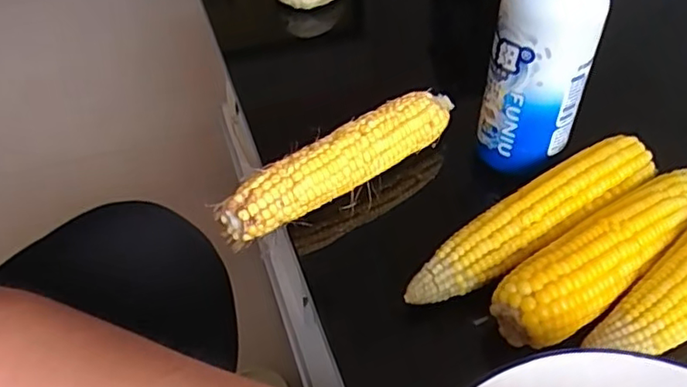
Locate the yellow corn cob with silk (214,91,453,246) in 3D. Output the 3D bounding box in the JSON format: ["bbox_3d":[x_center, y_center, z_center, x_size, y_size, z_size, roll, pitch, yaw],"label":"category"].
[{"bbox_3d":[0.004,-0.024,0.430,0.194,0.035,0.032,-29,50,-25],"label":"yellow corn cob with silk"}]

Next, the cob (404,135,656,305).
[{"bbox_3d":[0.125,0.015,0.381,0.195,0.033,0.035,-24,49,-22],"label":"cob"}]

